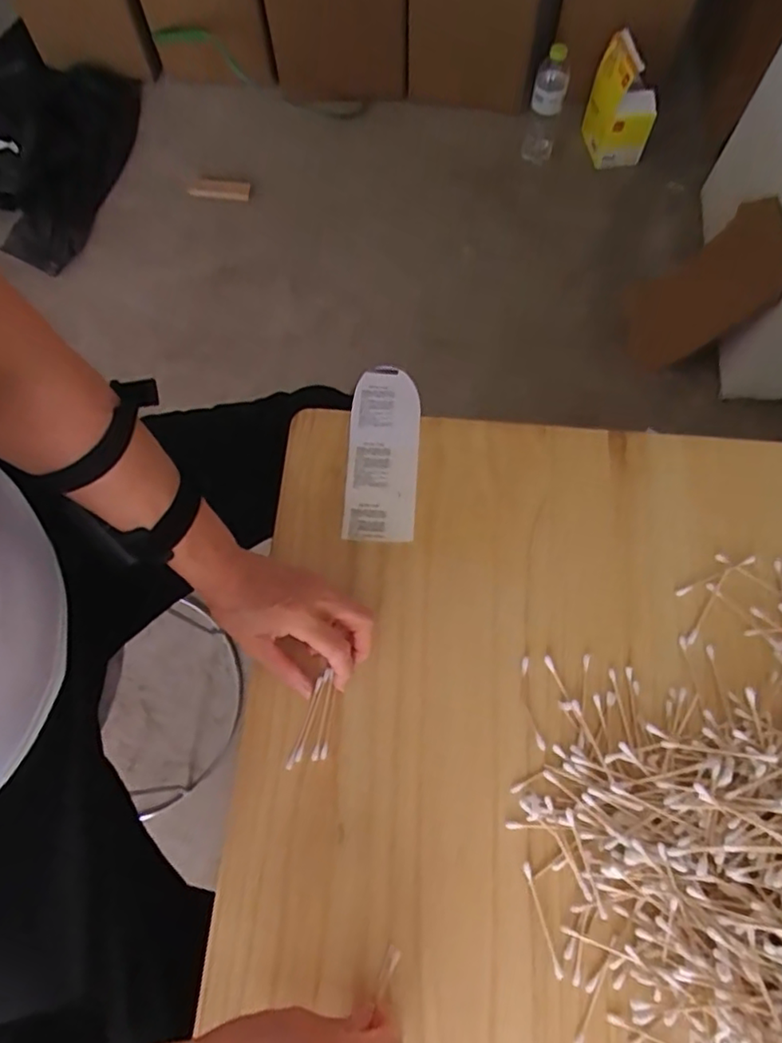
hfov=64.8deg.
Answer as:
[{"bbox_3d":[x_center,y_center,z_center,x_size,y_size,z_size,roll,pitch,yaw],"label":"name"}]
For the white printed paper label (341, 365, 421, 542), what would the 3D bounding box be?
[{"bbox_3d":[-0.007,-0.064,0.552,0.062,0.010,0.165,0,70,7],"label":"white printed paper label"}]

